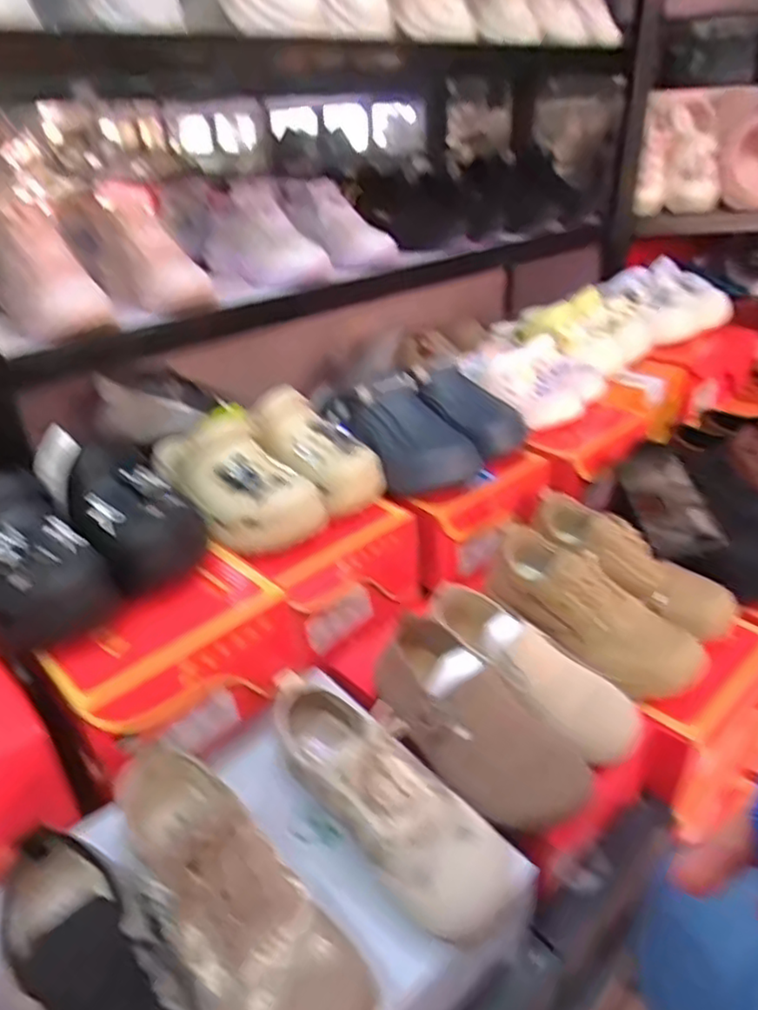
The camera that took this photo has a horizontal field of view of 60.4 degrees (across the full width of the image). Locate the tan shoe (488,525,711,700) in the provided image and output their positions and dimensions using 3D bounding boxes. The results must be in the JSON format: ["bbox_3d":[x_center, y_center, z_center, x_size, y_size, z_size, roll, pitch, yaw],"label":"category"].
[{"bbox_3d":[0.212,0.101,0.647,0.079,0.068,0.217,-27,51,-37],"label":"tan shoe"}]

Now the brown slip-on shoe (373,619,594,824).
[{"bbox_3d":[0.077,0.186,0.559,0.088,0.072,0.202,-24,49,-33],"label":"brown slip-on shoe"}]

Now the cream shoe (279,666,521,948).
[{"bbox_3d":[0.003,0.212,0.491,0.083,0.070,0.217,-25,35,-34],"label":"cream shoe"}]

